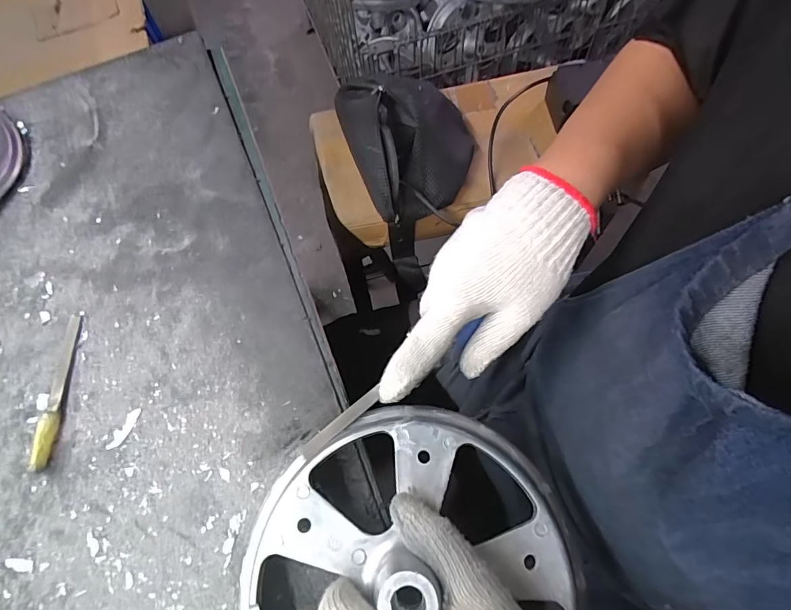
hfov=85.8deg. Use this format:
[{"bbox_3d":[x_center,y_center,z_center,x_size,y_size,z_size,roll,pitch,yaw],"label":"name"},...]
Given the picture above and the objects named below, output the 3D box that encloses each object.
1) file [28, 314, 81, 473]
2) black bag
[{"bbox_3d":[-0.271,0.066,0.340,0.012,0.010,0.124,-7,65,0],"label":"file"},{"bbox_3d":[0.015,-0.234,0.539,0.158,0.066,0.242,-16,66,-4],"label":"black bag"}]

